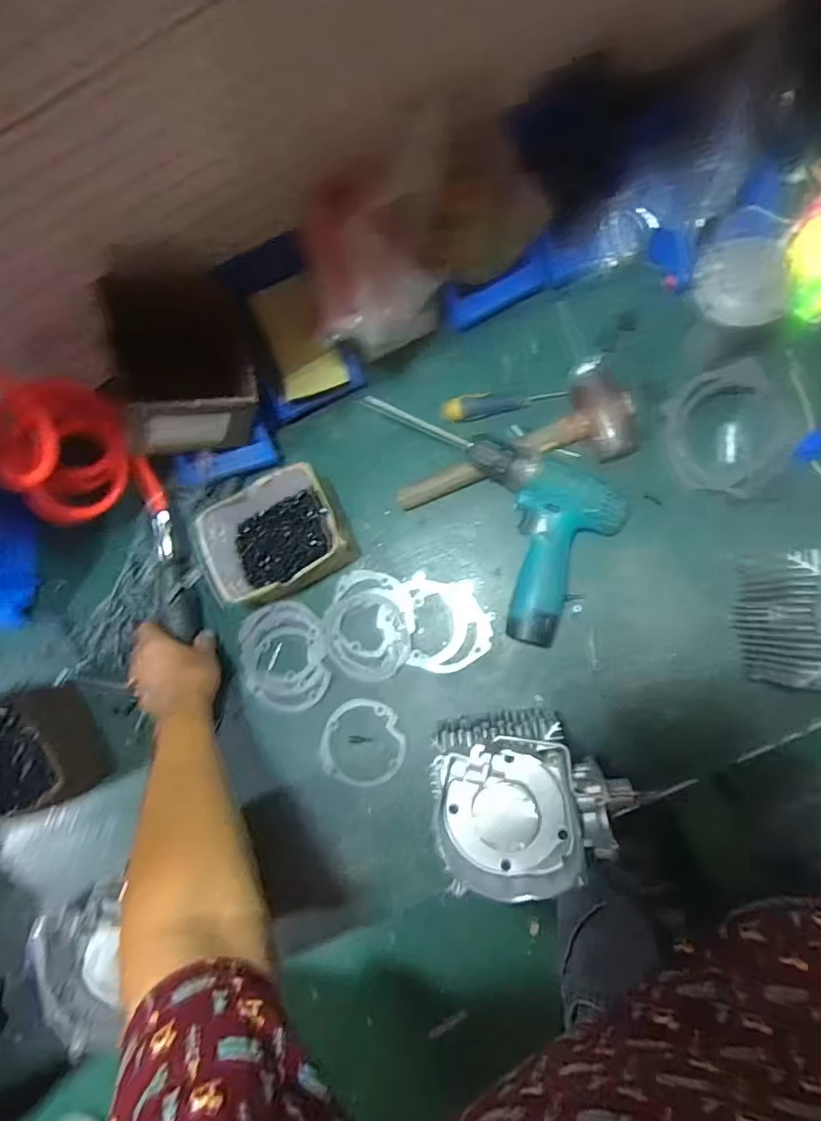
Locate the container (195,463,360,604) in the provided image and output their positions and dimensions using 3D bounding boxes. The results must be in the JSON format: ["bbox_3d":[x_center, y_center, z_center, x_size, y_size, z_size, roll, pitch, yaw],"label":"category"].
[{"bbox_3d":[-0.150,-0.027,0.652,0.150,0.090,0.121,-25,81,6],"label":"container"}]

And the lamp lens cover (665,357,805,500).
[{"bbox_3d":[0.352,-0.136,0.611,0.128,0.034,0.143,-12,85,0],"label":"lamp lens cover"}]

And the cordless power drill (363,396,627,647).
[{"bbox_3d":[0.073,-0.037,0.642,0.295,0.060,0.200,20,88,11],"label":"cordless power drill"}]

